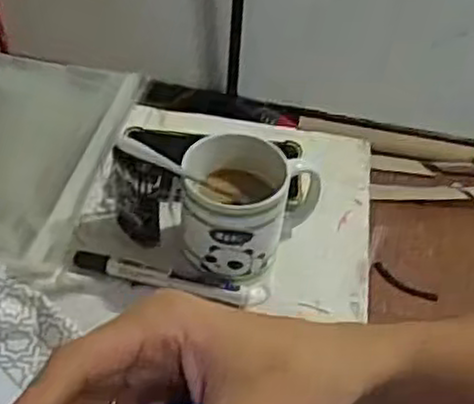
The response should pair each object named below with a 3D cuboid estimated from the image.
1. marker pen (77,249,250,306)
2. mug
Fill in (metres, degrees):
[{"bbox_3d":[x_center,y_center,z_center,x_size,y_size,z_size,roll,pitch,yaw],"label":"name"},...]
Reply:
[{"bbox_3d":[-0.062,0.058,0.595,0.140,0.009,0.015,15,46,7],"label":"marker pen"},{"bbox_3d":[0.009,0.007,0.593,0.107,0.085,0.083,9,45,2],"label":"mug"}]

